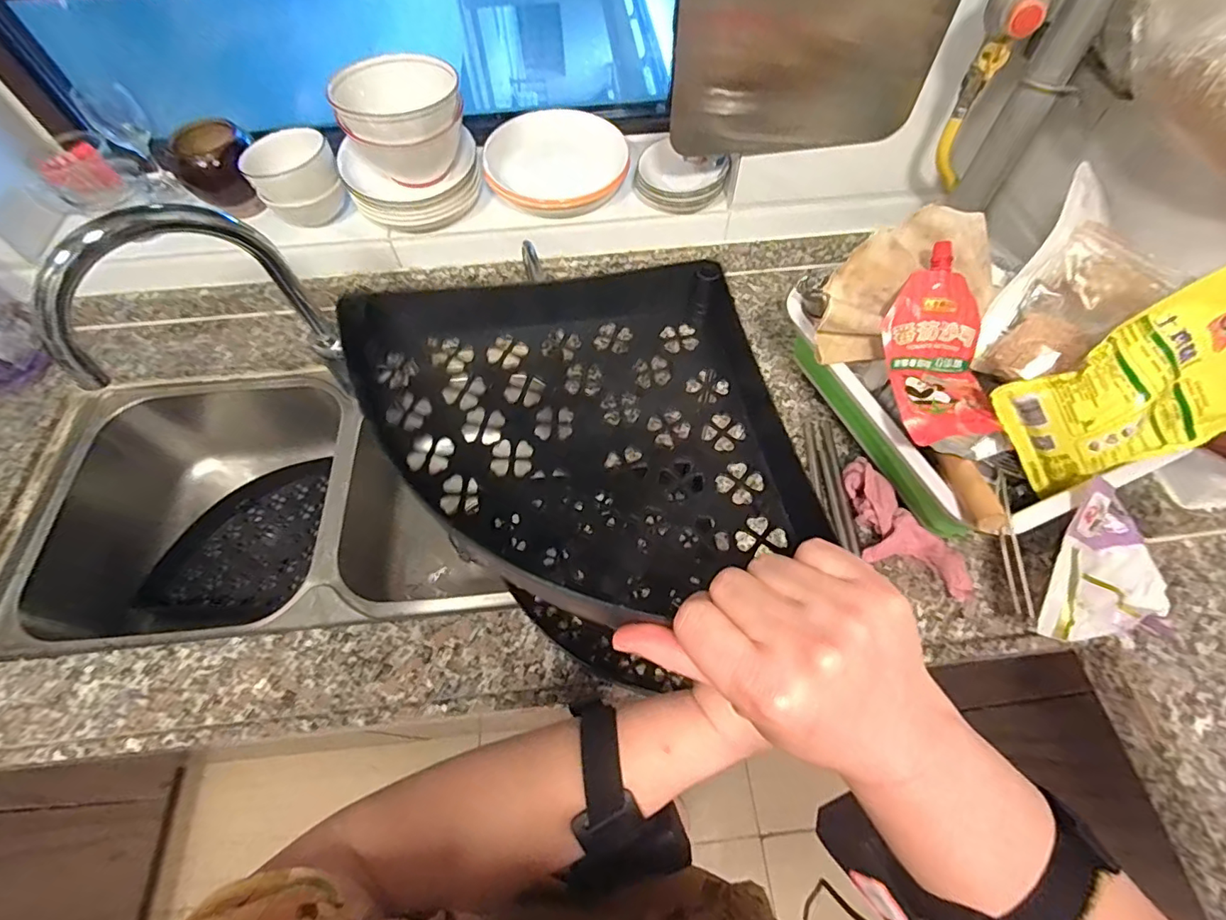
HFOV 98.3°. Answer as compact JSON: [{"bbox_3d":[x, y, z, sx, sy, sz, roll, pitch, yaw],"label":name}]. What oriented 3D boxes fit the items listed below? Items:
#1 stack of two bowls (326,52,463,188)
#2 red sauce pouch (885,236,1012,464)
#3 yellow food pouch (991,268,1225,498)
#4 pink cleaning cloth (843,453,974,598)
[{"bbox_3d":[-0.266,-0.420,0.678,0.132,0.109,0.132,-24,63,-12],"label":"stack of two bowls"},{"bbox_3d":[0.328,-0.111,0.527,0.104,0.053,0.213,1,75,2],"label":"red sauce pouch"},{"bbox_3d":[0.482,-0.059,0.481,0.209,0.140,0.026,-34,16,16],"label":"yellow food pouch"},{"bbox_3d":[0.315,0.085,0.583,0.083,0.047,0.182,-36,66,-17],"label":"pink cleaning cloth"}]

